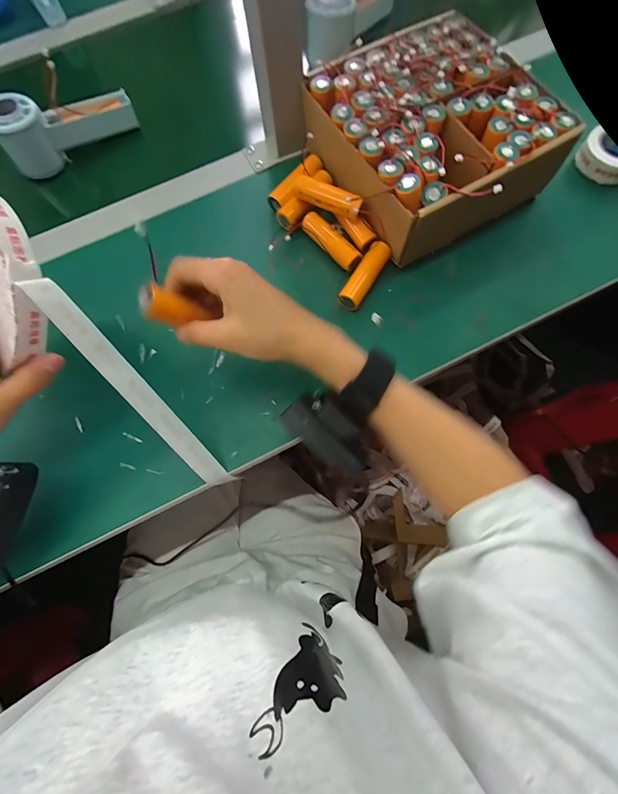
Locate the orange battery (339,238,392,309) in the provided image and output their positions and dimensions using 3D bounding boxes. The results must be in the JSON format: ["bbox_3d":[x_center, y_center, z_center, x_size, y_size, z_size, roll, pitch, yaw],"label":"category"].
[{"bbox_3d":[0.055,-0.120,0.337,0.021,0.015,0.071,32,78,10],"label":"orange battery"}]

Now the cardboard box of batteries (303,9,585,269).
[{"bbox_3d":[0.118,-0.258,0.348,0.194,0.074,0.200,-28,75,-6],"label":"cardboard box of batteries"}]

